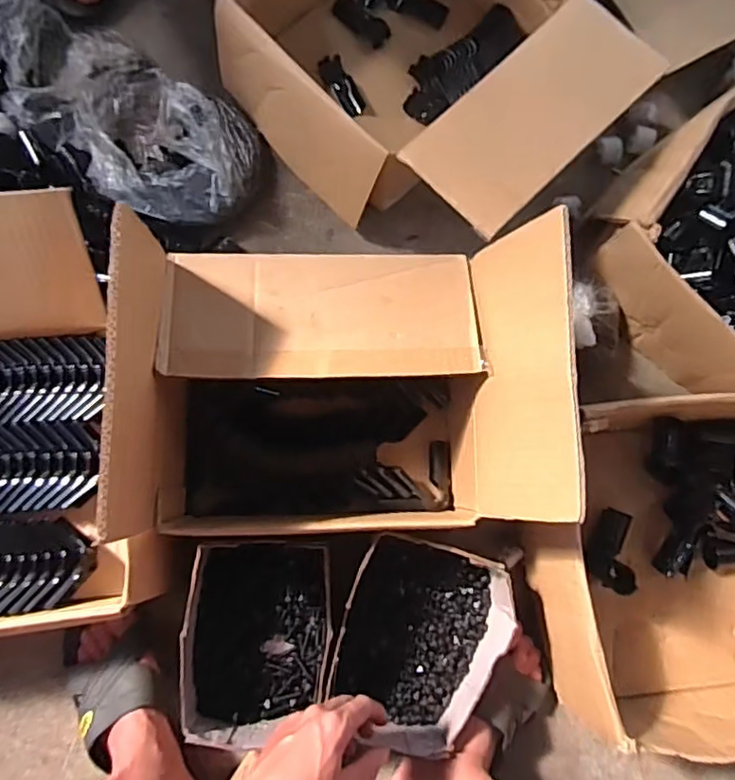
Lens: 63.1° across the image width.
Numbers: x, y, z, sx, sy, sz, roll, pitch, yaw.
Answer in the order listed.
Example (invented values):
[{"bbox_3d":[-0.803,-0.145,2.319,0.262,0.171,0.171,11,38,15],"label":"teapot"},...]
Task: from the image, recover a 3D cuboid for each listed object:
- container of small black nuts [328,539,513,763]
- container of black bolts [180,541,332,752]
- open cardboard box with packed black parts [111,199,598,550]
[{"bbox_3d":[0.054,0.261,0.640,0.163,0.086,0.196,19,82,0],"label":"container of small black nuts"},{"bbox_3d":[-0.114,0.260,0.649,0.149,0.094,0.195,-2,82,-4],"label":"container of black bolts"},{"bbox_3d":[-0.021,-0.002,0.586,0.363,0.249,0.272,0,82,-4],"label":"open cardboard box with packed black parts"}]

